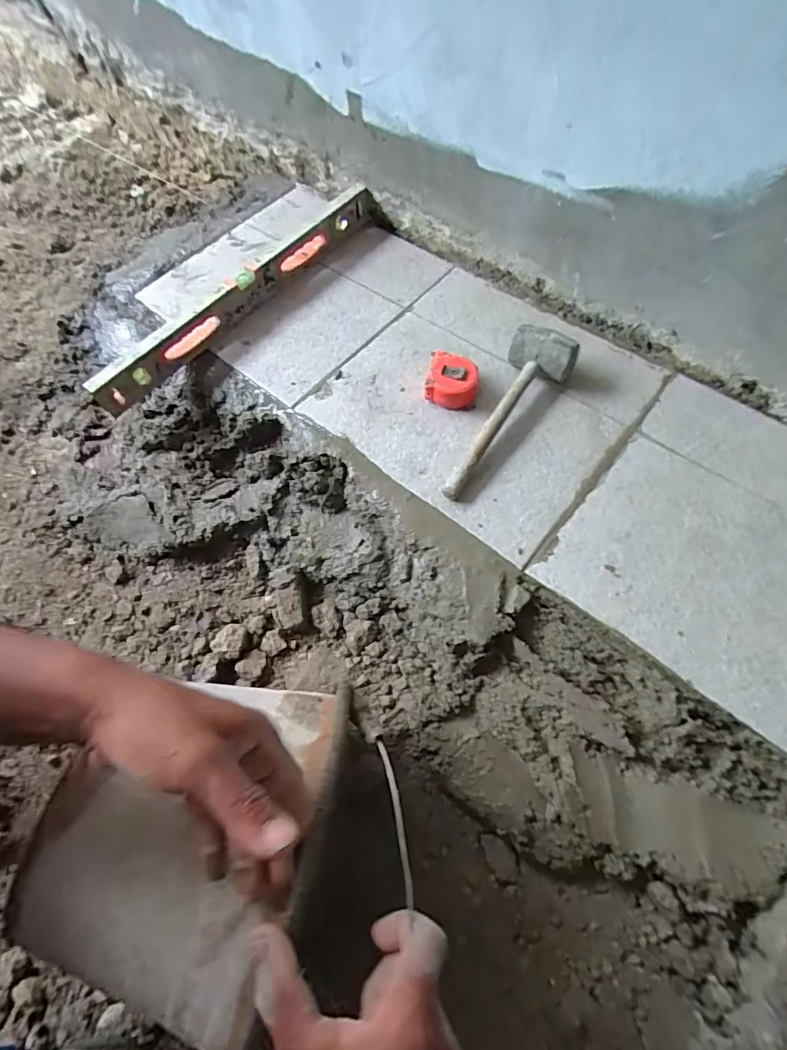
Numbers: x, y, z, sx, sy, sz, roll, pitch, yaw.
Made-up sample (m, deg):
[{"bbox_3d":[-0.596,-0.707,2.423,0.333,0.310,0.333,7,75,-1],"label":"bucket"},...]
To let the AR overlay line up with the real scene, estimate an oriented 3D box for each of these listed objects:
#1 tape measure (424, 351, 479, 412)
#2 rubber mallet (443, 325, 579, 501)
[{"bbox_3d":[0.084,-0.212,0.692,0.076,0.044,0.084,5,65,5],"label":"tape measure"},{"bbox_3d":[0.159,-0.149,0.640,0.087,0.062,0.277,24,68,14],"label":"rubber mallet"}]

